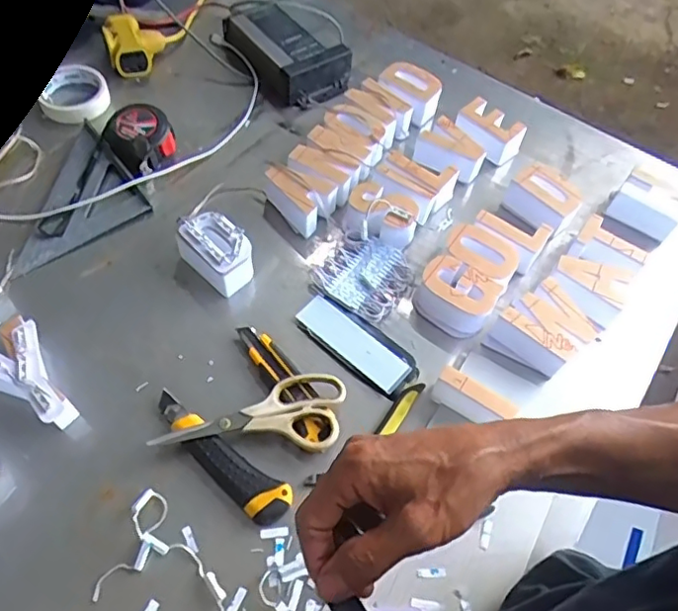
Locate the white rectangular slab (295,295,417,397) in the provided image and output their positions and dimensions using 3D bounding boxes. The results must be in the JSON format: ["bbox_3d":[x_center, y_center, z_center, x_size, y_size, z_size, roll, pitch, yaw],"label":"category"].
[{"bbox_3d":[0.019,0.042,0.644,0.138,0.013,0.053,34,61,18],"label":"white rectangular slab"}]

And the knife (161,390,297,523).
[{"bbox_3d":[-0.116,0.141,0.566,0.169,0.018,0.039,37,62,19],"label":"knife"}]

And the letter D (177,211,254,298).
[{"bbox_3d":[-0.139,-0.062,0.673,0.056,0.053,0.096,-38,66,-25],"label":"letter D"}]

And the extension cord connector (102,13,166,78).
[{"bbox_3d":[-0.296,-0.383,0.854,0.077,0.045,0.092,-19,60,-15],"label":"extension cord connector"}]

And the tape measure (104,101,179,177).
[{"bbox_3d":[-0.257,-0.217,0.765,0.079,0.043,0.095,-36,65,-24],"label":"tape measure"}]

